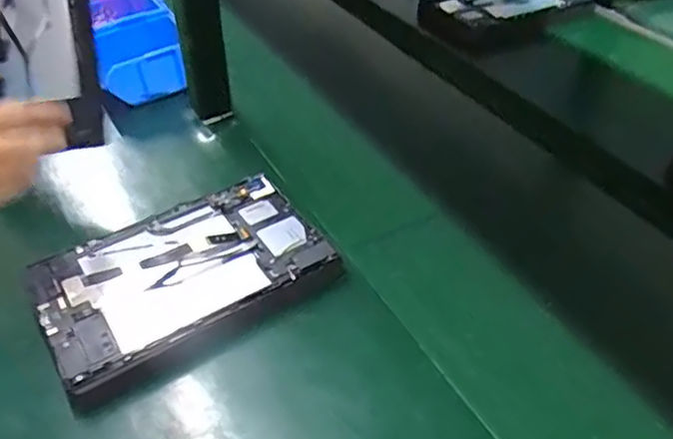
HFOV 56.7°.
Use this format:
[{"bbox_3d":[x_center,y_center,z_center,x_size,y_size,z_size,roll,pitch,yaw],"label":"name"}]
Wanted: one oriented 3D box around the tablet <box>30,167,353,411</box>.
[{"bbox_3d":[-0.135,0.052,0.567,0.243,0.032,0.162,-24,46,-23],"label":"tablet"}]

